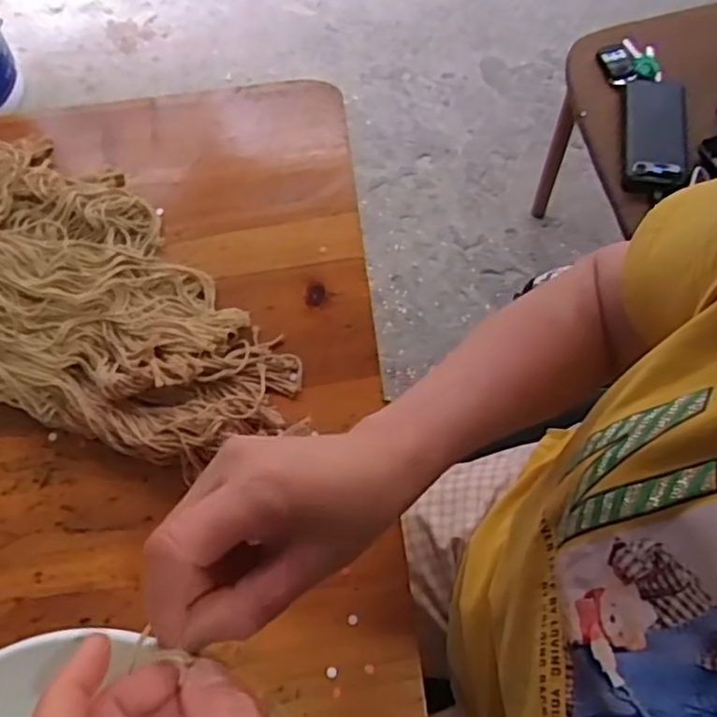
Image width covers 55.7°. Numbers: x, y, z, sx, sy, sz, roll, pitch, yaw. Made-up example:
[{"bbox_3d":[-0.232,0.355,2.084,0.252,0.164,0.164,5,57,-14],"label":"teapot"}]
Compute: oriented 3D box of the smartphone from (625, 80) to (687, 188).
[{"bbox_3d":[0.373,-0.281,0.846,0.074,0.016,0.162,6,69,5],"label":"smartphone"}]

